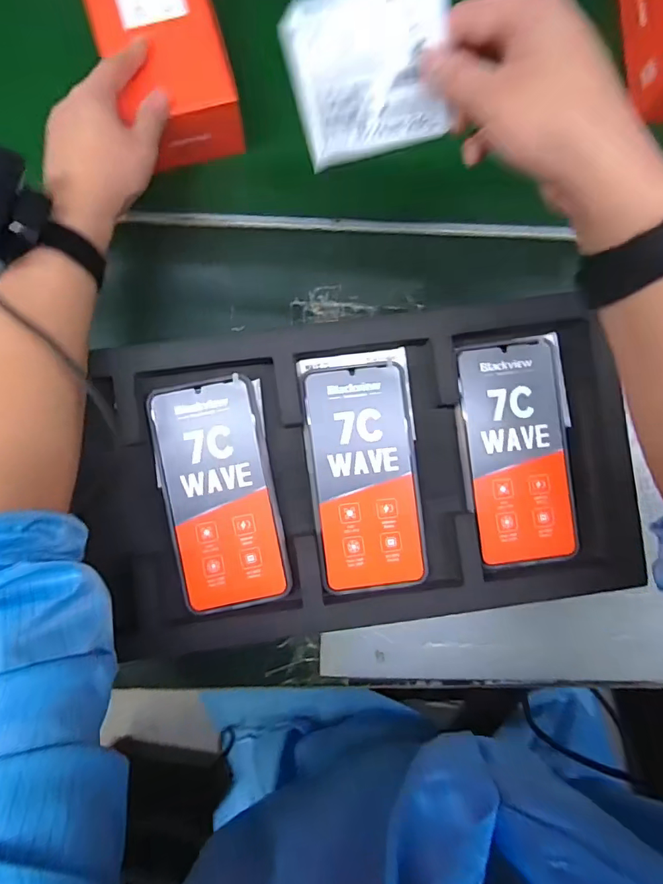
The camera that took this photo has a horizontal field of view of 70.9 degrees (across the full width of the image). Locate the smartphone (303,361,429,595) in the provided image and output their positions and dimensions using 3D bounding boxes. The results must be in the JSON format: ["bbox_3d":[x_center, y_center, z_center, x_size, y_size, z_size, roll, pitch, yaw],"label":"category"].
[{"bbox_3d":[0.025,0.026,0.341,0.077,0.009,0.164,-6,84,-2],"label":"smartphone"}]

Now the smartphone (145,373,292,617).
[{"bbox_3d":[-0.082,0.038,0.336,0.076,0.007,0.163,-12,84,-3],"label":"smartphone"}]

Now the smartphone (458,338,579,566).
[{"bbox_3d":[0.140,0.007,0.345,0.074,0.011,0.160,-7,84,-3],"label":"smartphone"}]

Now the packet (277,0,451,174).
[{"bbox_3d":[0.022,-0.209,0.267,0.088,0.077,0.009,-4,45,16],"label":"packet"}]

